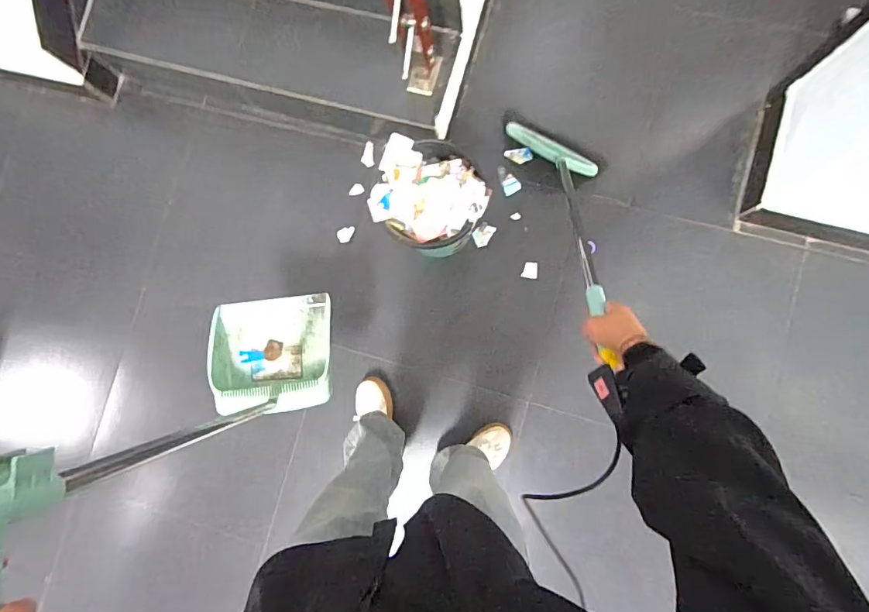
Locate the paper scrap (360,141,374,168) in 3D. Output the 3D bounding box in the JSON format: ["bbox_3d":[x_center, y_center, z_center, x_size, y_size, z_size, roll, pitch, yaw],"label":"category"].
[{"bbox_3d":[-0.203,-0.459,1.412,0.040,0.006,0.079,-3,92,11],"label":"paper scrap"}]

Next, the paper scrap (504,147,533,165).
[{"bbox_3d":[0.247,-0.438,1.364,0.078,0.011,0.045,-7,85,4],"label":"paper scrap"}]

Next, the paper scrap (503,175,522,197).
[{"bbox_3d":[0.221,-0.353,1.358,0.053,0.006,0.053,-32,85,1],"label":"paper scrap"}]

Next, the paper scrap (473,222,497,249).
[{"bbox_3d":[0.143,-0.207,1.352,0.051,0.011,0.071,40,90,7],"label":"paper scrap"}]

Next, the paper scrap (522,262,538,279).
[{"bbox_3d":[0.276,-0.103,1.341,0.043,0.006,0.045,8,92,12],"label":"paper scrap"}]

